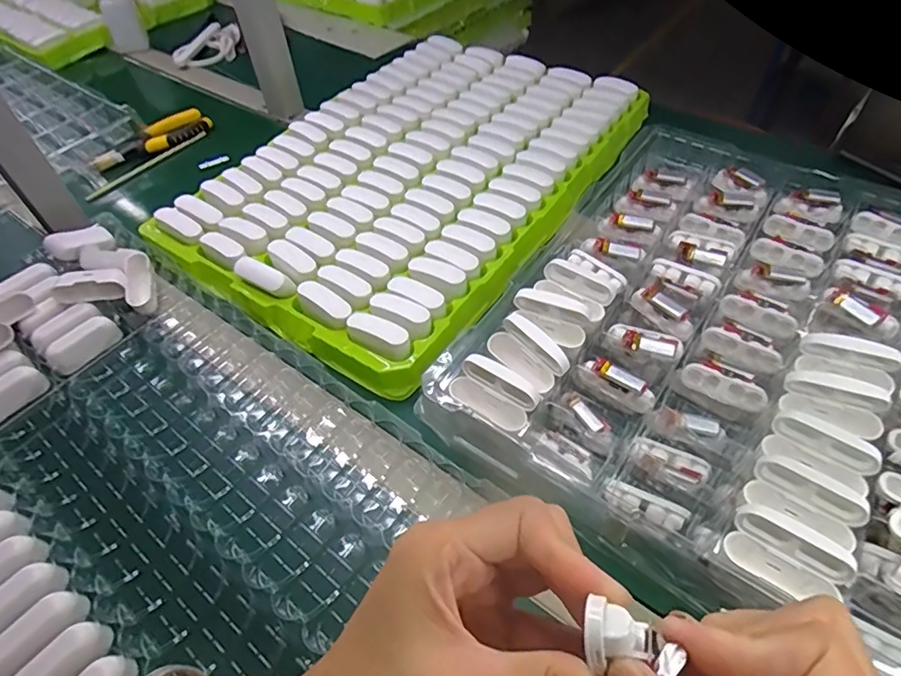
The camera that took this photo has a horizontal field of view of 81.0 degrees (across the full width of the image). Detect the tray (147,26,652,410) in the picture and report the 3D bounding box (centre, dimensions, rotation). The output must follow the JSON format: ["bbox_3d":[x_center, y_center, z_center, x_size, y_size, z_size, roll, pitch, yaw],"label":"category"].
[{"bbox_3d":[-0.039,-0.221,0.667,0.387,0.037,0.569,28,59,23],"label":"tray"}]

